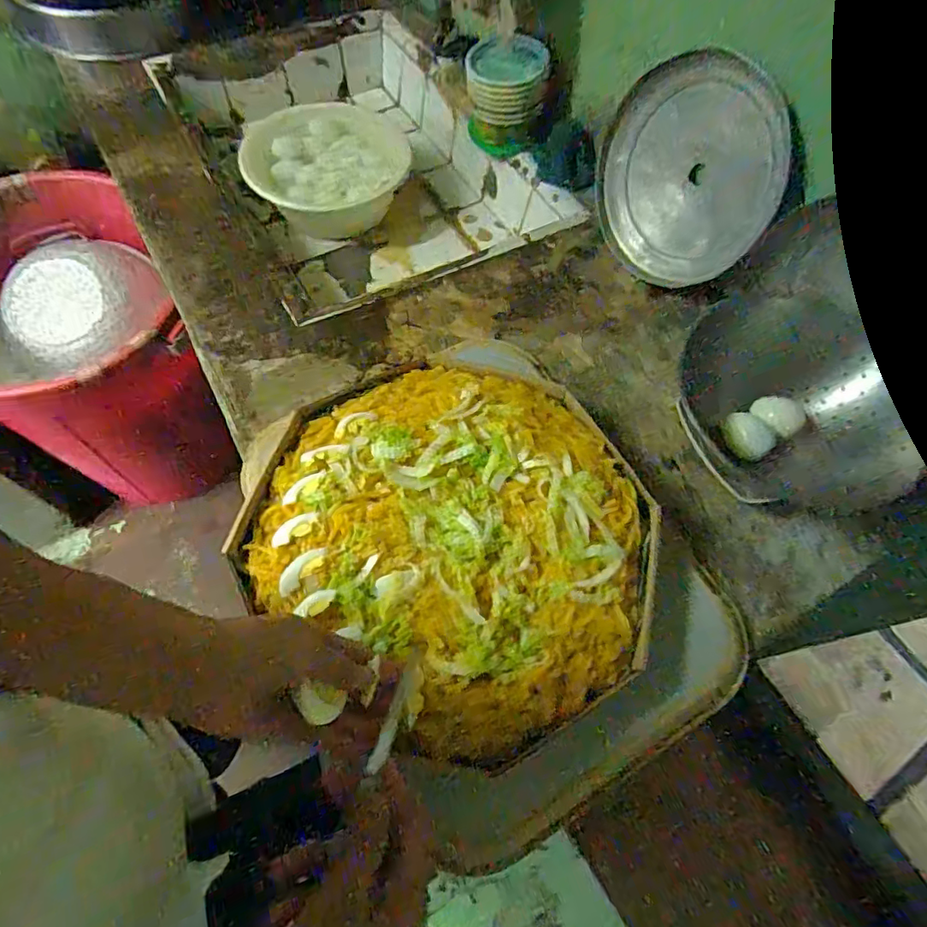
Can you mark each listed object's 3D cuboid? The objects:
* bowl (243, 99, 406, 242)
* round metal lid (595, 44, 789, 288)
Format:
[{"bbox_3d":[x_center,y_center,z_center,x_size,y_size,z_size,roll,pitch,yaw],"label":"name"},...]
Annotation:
[{"bbox_3d":[-0.218,-0.461,0.845,0.218,0.079,0.237,1,63,-3],"label":"bowl"},{"bbox_3d":[0.271,-0.351,0.652,0.019,0.225,0.238,-16,67,-48],"label":"round metal lid"}]

